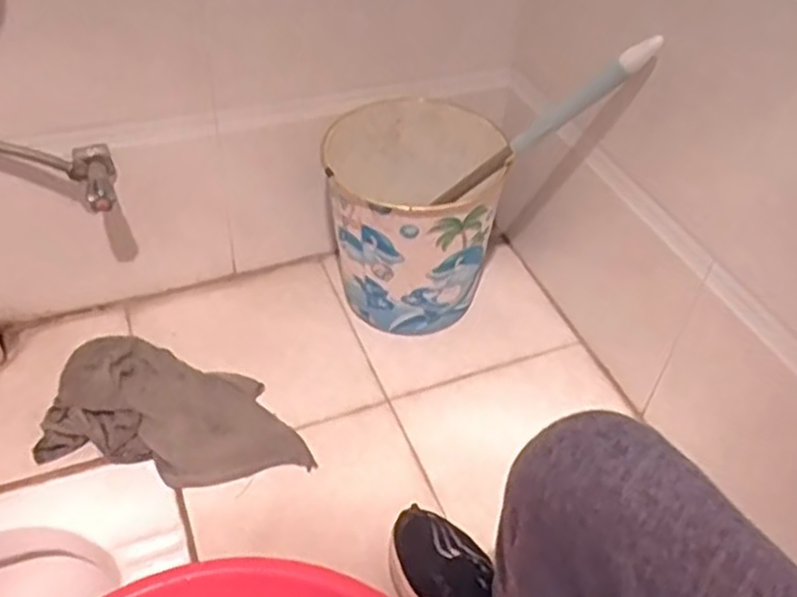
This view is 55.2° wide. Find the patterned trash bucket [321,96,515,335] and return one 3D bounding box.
[{"bbox_3d":[0.019,-0.108,1.104,0.230,0.281,0.247,2,45,-2],"label":"patterned trash bucket"}]

